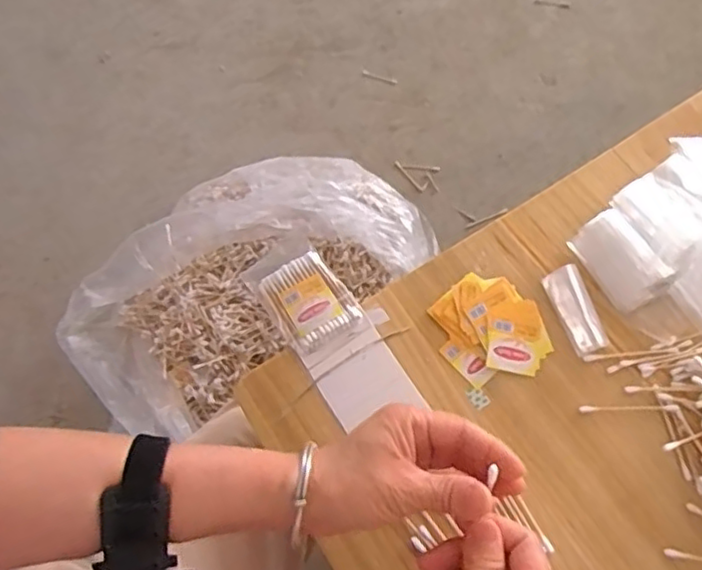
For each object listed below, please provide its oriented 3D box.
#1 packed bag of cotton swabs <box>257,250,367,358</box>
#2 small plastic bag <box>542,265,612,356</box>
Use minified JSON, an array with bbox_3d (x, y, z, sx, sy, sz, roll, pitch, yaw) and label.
[{"bbox_3d":[-0.032,0.012,0.498,0.059,0.012,0.073,-30,70,-9],"label":"packed bag of cotton swabs"},{"bbox_3d":[0.168,0.018,0.479,0.022,0.016,0.065,-16,69,-4],"label":"small plastic bag"}]

